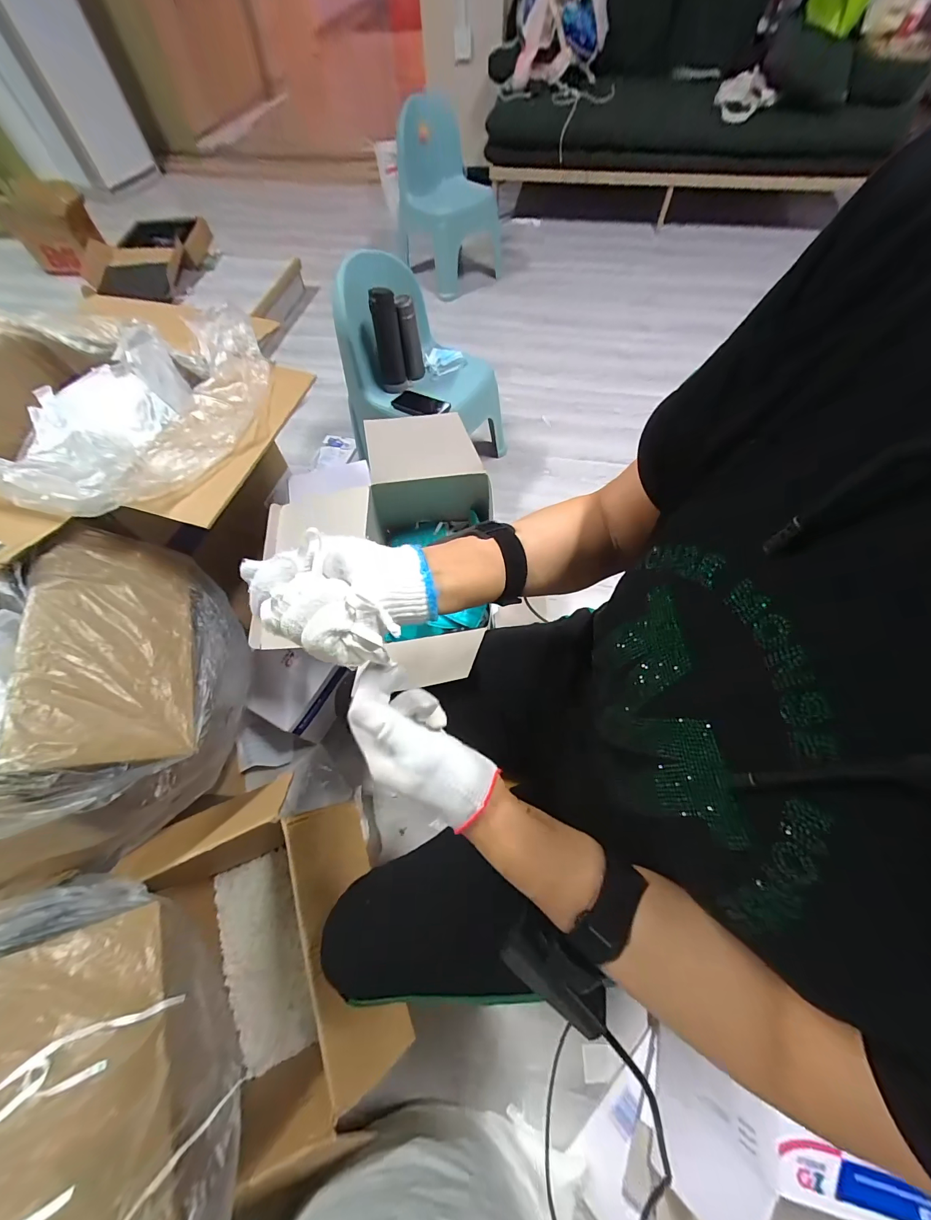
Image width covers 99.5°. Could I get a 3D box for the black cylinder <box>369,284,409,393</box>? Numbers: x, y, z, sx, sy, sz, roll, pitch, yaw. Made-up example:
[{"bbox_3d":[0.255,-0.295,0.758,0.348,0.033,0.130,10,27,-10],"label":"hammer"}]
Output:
[{"bbox_3d":[-0.210,-0.726,1.074,0.065,0.236,0.070,-2,63,0],"label":"black cylinder"}]

